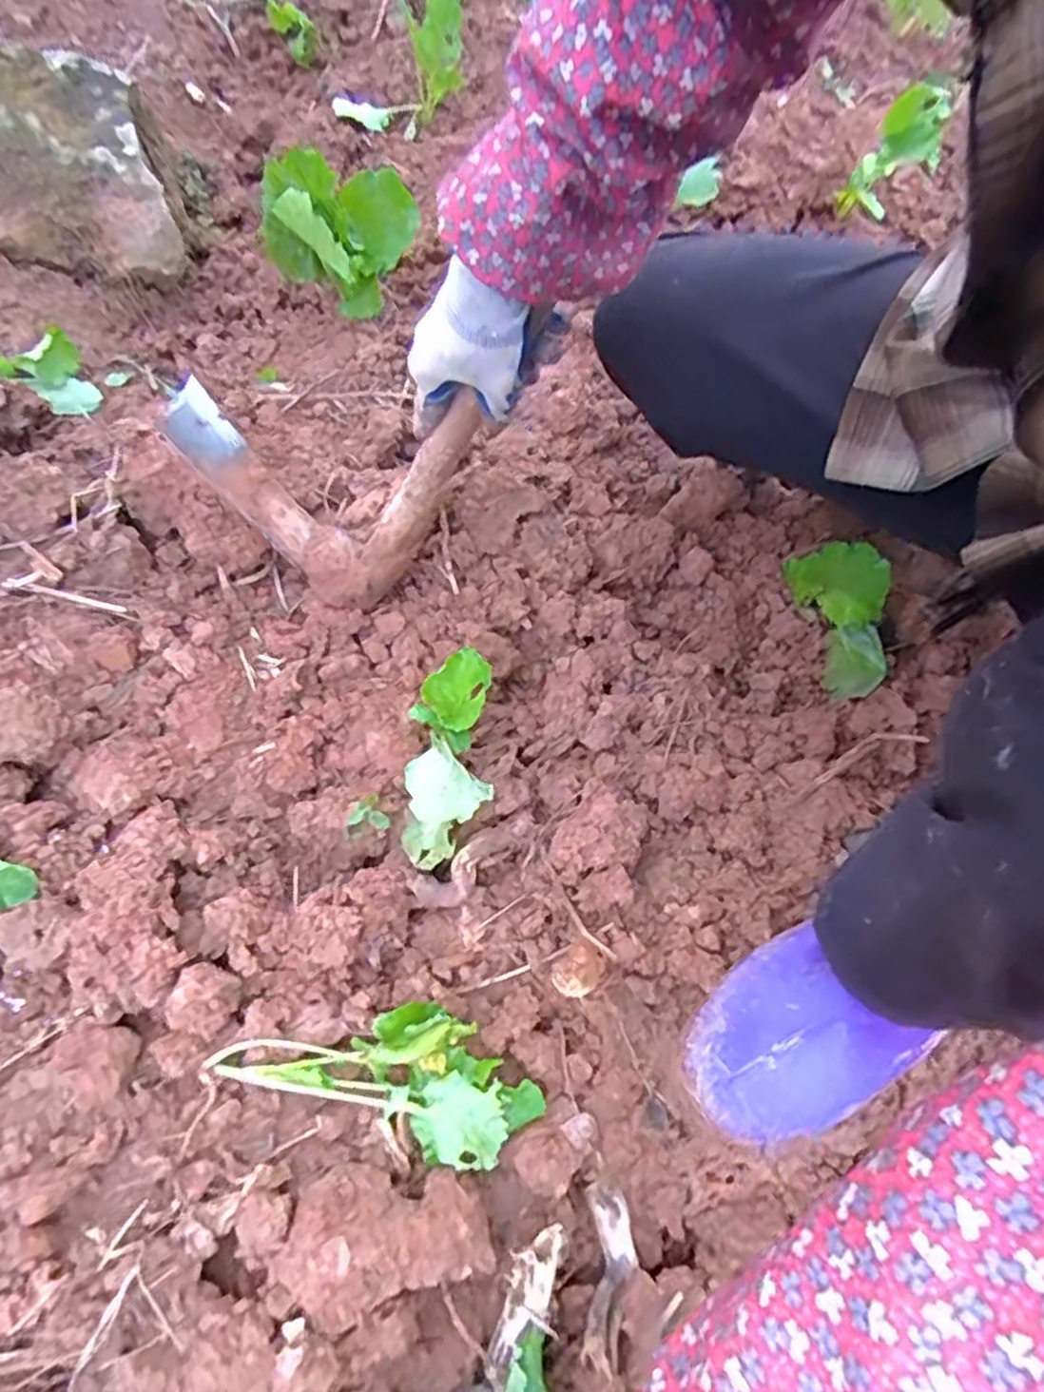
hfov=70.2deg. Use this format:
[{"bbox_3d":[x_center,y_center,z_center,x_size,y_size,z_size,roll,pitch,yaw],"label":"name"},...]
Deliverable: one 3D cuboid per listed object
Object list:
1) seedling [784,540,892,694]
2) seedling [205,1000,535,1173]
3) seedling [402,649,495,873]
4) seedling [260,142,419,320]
[{"bbox_3d":[0.258,-0.071,0.591,0.037,0.119,0.118,-25,70,-8],"label":"seedling"},{"bbox_3d":[-0.081,0.218,0.442,0.184,0.032,0.073,18,70,9],"label":"seedling"},{"bbox_3d":[-0.049,0.042,0.529,0.067,0.087,0.146,5,69,4],"label":"seedling"},{"bbox_3d":[-0.191,-0.496,0.786,0.118,0.139,0.118,33,73,14],"label":"seedling"}]

